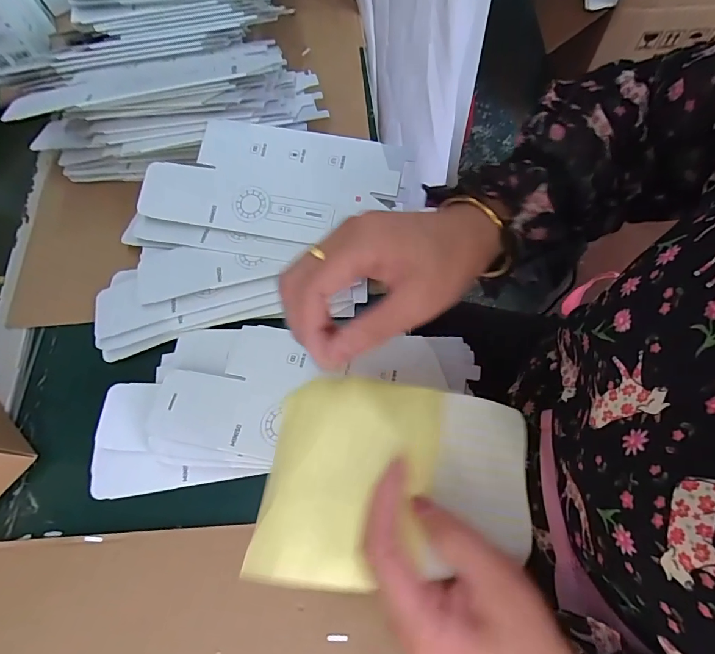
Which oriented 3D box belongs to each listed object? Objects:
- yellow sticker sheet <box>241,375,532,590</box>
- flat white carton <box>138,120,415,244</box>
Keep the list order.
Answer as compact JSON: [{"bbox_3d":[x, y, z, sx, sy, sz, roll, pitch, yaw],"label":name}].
[{"bbox_3d":[0.033,0.090,0.247,0.165,0.022,0.111,13,71,-16],"label":"yellow sticker sheet"},{"bbox_3d":[-0.091,-0.154,0.443,0.263,0.006,0.116,11,82,6],"label":"flat white carton"}]

